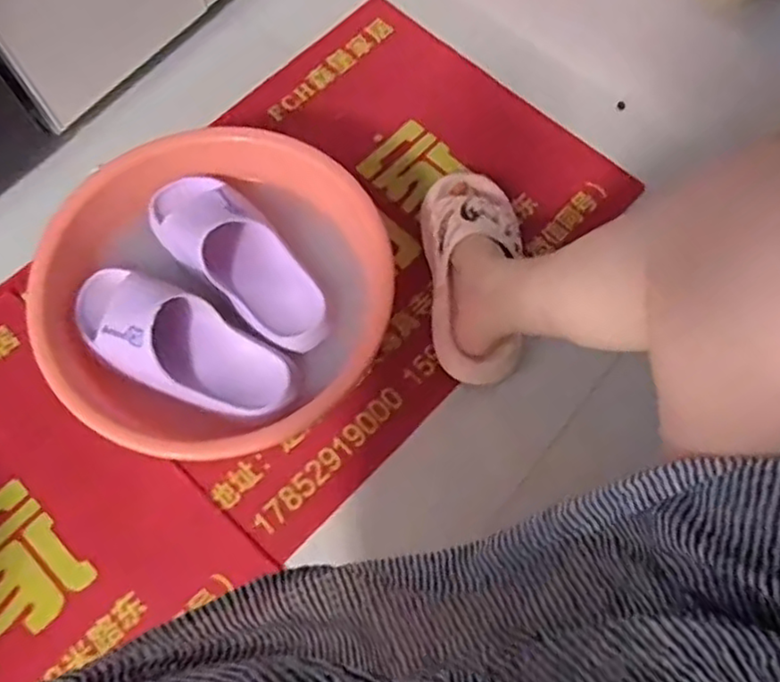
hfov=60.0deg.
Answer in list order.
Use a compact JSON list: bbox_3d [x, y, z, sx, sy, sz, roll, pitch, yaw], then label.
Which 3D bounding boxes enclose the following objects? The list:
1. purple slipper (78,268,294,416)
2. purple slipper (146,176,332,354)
[{"bbox_3d":[-0.219,0.001,0.697,0.243,0.057,0.100,27,73,9],"label":"purple slipper"},{"bbox_3d":[-0.169,-0.093,0.741,0.101,0.058,0.249,-36,74,-12],"label":"purple slipper"}]

